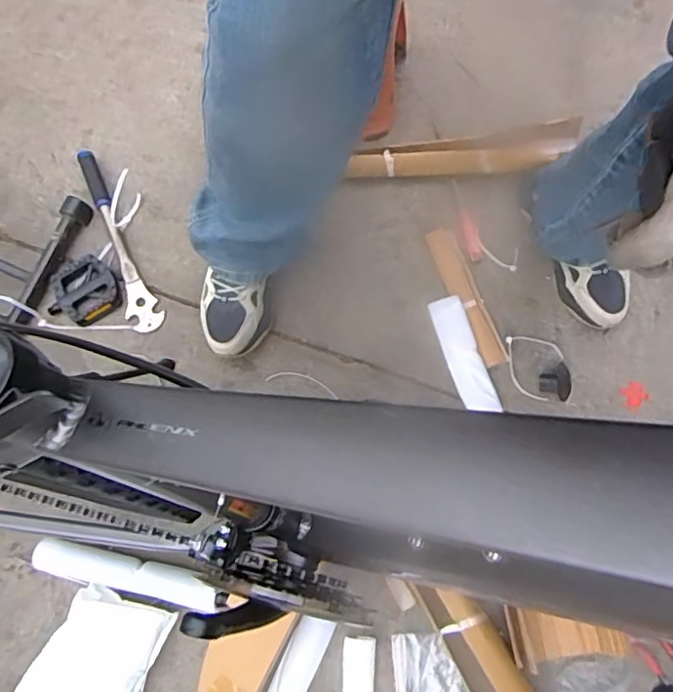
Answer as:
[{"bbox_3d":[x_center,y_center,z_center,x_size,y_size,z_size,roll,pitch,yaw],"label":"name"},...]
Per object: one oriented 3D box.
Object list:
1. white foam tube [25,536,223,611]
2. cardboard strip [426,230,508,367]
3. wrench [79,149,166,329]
[{"bbox_3d":[-0.297,0.323,0.795,0.268,0.058,0.052,11,75,5],"label":"white foam tube"},{"bbox_3d":[0.212,-0.084,0.925,0.052,0.014,0.248,-13,74,-17],"label":"cardboard strip"},{"bbox_3d":[-0.381,-0.187,0.958,0.048,0.026,0.356,-24,75,-5],"label":"wrench"}]

